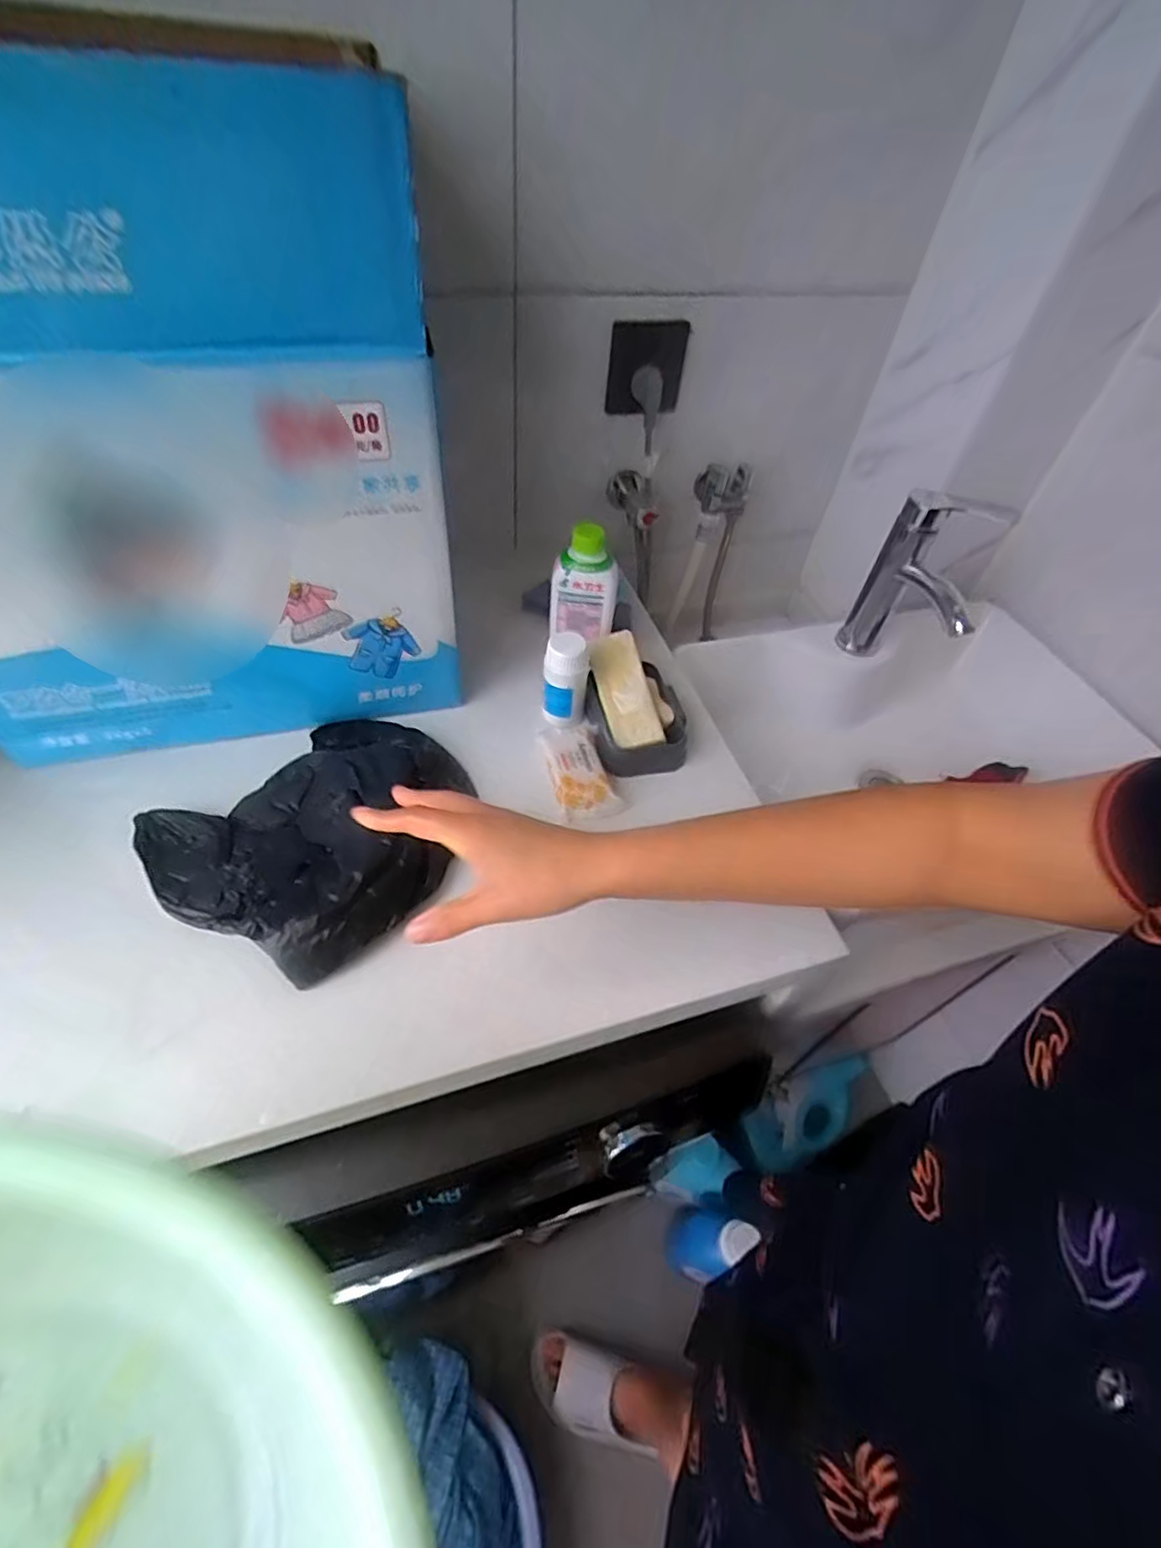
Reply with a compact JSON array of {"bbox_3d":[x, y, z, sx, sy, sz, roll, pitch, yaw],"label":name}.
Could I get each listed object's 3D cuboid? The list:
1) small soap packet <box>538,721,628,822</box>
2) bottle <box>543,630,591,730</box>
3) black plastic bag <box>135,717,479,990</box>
[{"bbox_3d":[-0.002,-0.004,0.599,0.055,0.022,0.100,-11,50,-16],"label":"small soap packet"},{"bbox_3d":[-0.014,-0.091,0.621,0.042,0.083,0.043,5,47,-3],"label":"bottle"},{"bbox_3d":[-0.204,0.037,0.530,0.216,0.041,0.247,38,54,25],"label":"black plastic bag"}]

